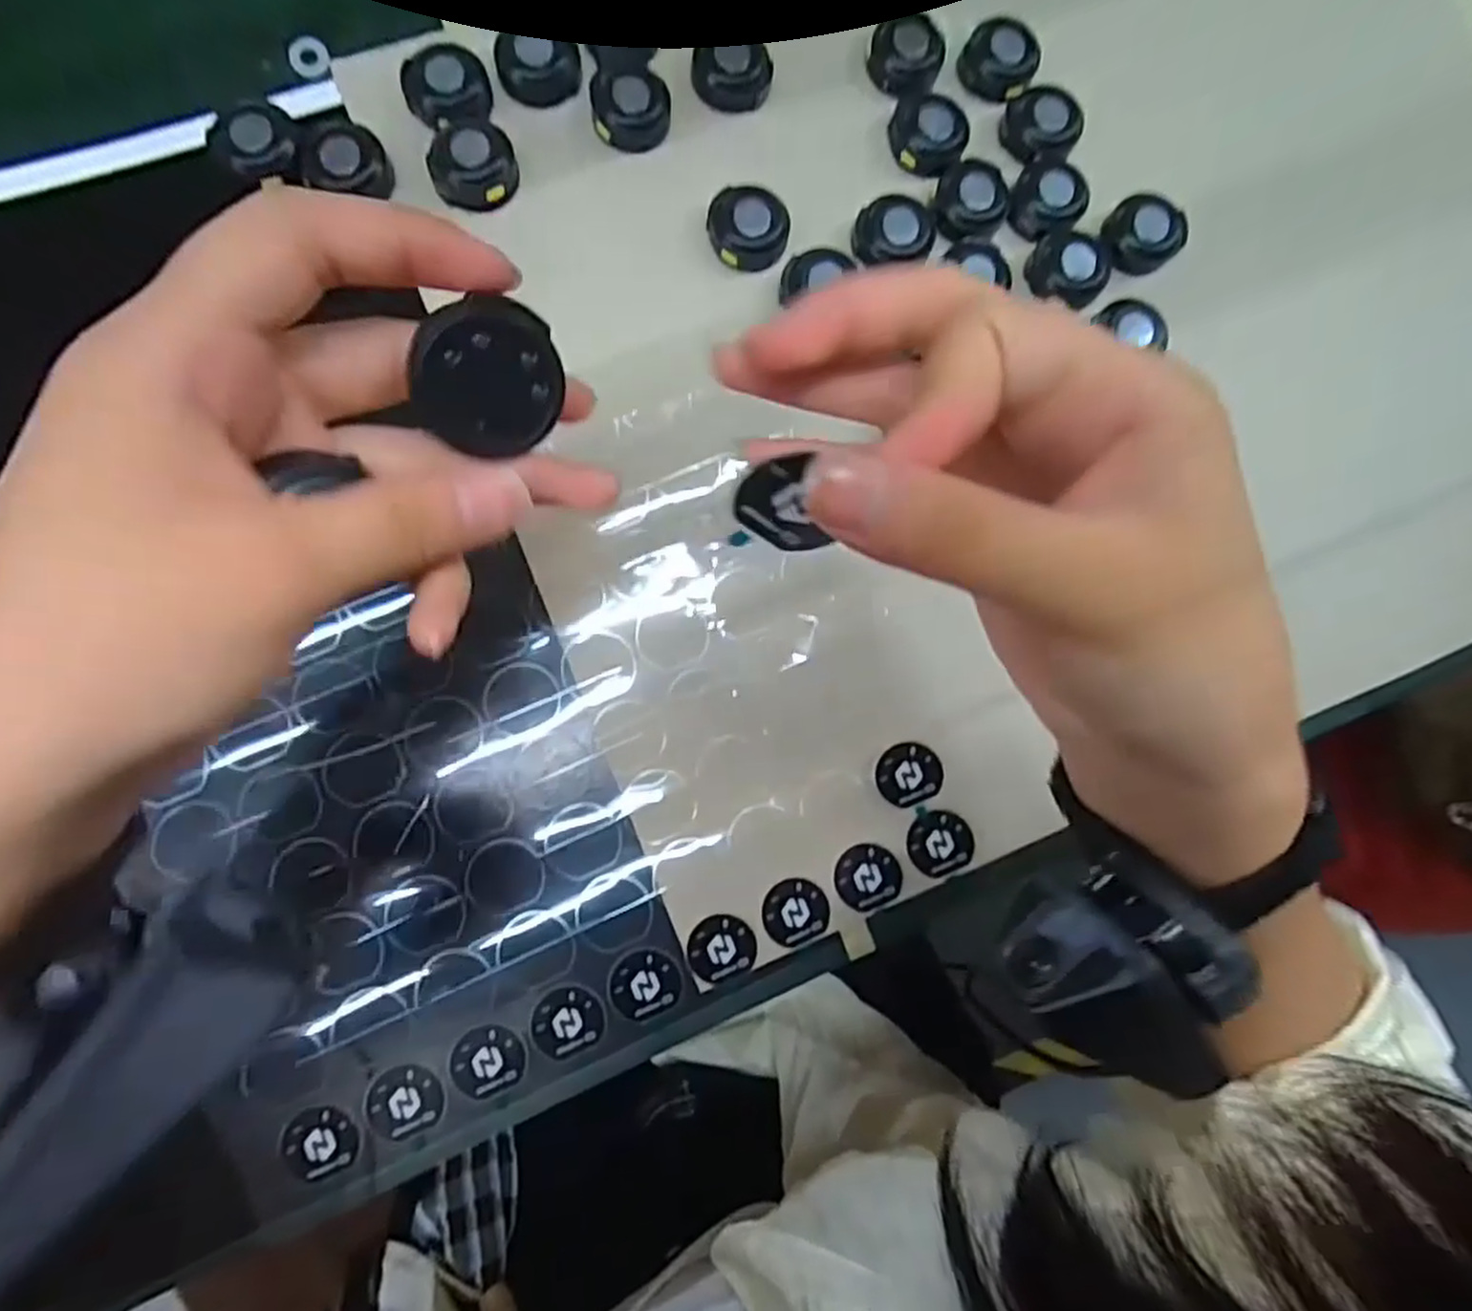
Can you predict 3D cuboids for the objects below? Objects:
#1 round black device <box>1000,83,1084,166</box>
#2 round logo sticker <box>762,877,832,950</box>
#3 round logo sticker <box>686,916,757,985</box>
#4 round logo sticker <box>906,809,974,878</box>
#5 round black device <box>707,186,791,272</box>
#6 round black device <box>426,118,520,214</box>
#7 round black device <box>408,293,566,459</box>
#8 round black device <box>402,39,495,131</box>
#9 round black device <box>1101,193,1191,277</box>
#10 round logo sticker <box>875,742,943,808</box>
[{"bbox_3d":[0.121,-0.213,0.305,0.025,0.013,0.026,0,85,-5],"label":"round black device"},{"bbox_3d":[0.022,0.092,0.274,0.024,0.004,0.023,1,82,-7],"label":"round logo sticker"},{"bbox_3d":[-0.005,0.104,0.270,0.023,0.004,0.022,0,85,-5],"label":"round logo sticker"},{"bbox_3d":[0.074,0.068,0.277,0.023,0.004,0.023,0,85,-5],"label":"round logo sticker"},{"bbox_3d":[0.004,-0.161,0.287,0.031,0.010,0.026,29,83,-2],"label":"round black device"},{"bbox_3d":[-0.096,-0.181,0.278,0.031,0.012,0.034,0,85,-5],"label":"round black device"},{"bbox_3d":[-0.050,-0.058,0.155,0.028,0.012,0.027,1,119,-34],"label":"round black device"},{"bbox_3d":[-0.106,-0.209,0.280,0.030,0.010,0.027,-20,87,-6],"label":"round black device"},{"bbox_3d":[0.162,-0.168,0.304,0.030,0.010,0.028,0,85,-5],"label":"round black device"},{"bbox_3d":[0.063,0.043,0.278,0.023,0.004,0.022,0,92,2],"label":"round logo sticker"}]

